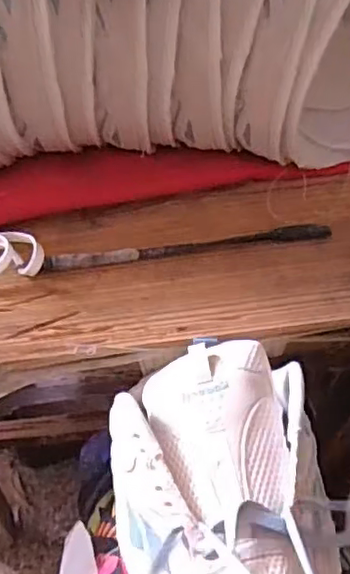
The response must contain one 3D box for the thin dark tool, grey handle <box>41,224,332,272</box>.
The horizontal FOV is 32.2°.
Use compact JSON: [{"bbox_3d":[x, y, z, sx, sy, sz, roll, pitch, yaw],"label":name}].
[{"bbox_3d":[0.012,-0.031,0.451,0.215,0.006,0.012,-7,55,-9],"label":"thin dark tool, grey handle"}]

